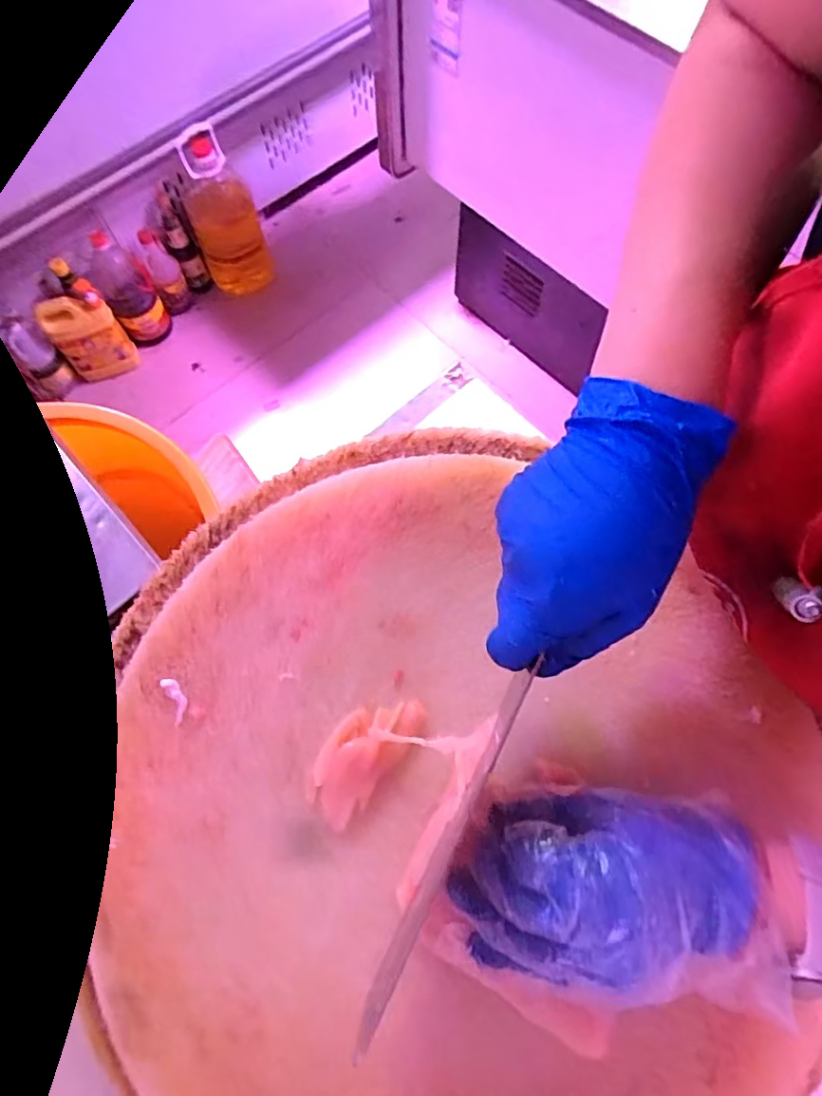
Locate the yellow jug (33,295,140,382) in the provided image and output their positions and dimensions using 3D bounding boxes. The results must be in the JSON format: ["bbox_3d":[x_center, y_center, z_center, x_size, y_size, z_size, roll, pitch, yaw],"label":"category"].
[{"bbox_3d":[-0.722,-0.472,1.323,0.144,0.222,0.076,-33,72,-11],"label":"yellow jug"}]

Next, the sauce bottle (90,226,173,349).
[{"bbox_3d":[-0.635,-0.572,1.332,0.110,0.274,0.087,-33,72,-11],"label":"sauce bottle"}]

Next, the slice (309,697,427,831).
[{"bbox_3d":[-0.027,0.116,0.333,0.039,0.022,0.077,38,75,14],"label":"slice"}]

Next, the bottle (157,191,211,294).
[{"bbox_3d":[-0.521,-0.686,1.348,0.064,0.227,0.056,-26,71,-8],"label":"bottle"}]

